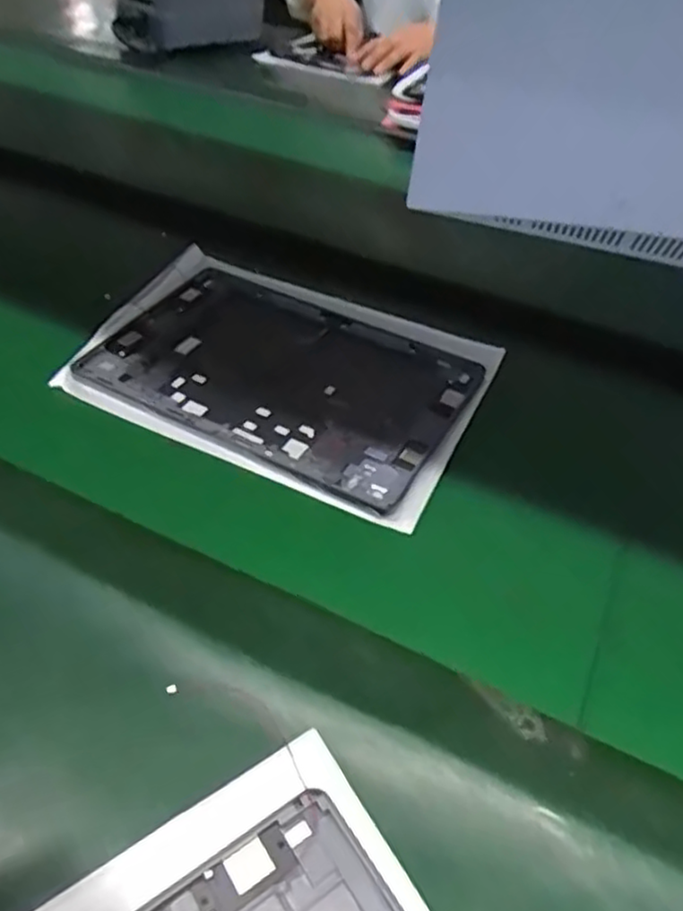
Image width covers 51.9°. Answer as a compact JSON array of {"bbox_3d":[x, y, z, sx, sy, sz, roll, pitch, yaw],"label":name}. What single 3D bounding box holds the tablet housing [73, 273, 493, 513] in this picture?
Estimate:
[{"bbox_3d":[-0.041,-0.061,0.509,0.249,0.009,0.167,23,48,18],"label":"tablet housing"}]

